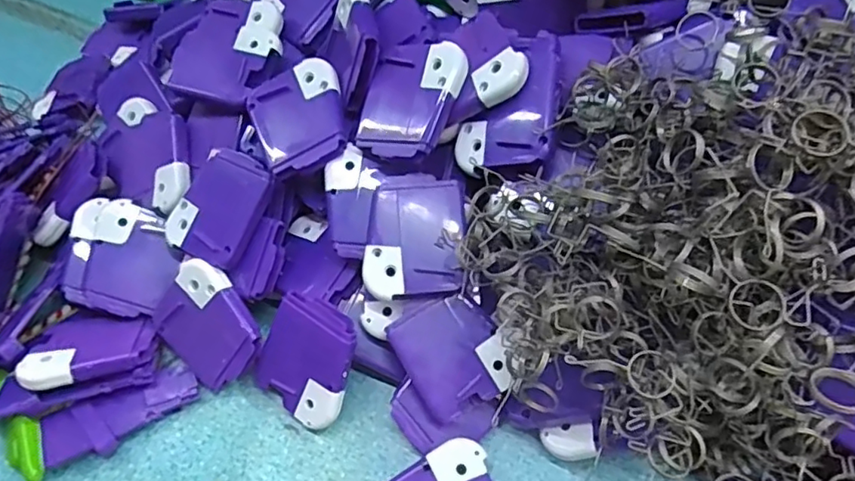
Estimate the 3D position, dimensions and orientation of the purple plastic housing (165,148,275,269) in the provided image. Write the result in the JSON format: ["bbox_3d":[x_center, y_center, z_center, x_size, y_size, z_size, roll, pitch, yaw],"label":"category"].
[{"bbox_3d":[-0.115,-0.020,0.327,0.054,0.010,0.061,21,82,26],"label":"purple plastic housing"}]

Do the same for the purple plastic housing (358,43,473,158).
[{"bbox_3d":[-0.009,-0.072,0.304,0.050,0.010,0.061,14,84,31],"label":"purple plastic housing"}]

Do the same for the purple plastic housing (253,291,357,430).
[{"bbox_3d":[-0.062,0.063,0.309,0.051,0.011,0.060,30,107,19],"label":"purple plastic housing"}]

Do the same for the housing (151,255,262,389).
[{"bbox_3d":[-0.119,0.046,0.321,0.061,0.010,0.055,42,107,10],"label":"housing"}]

